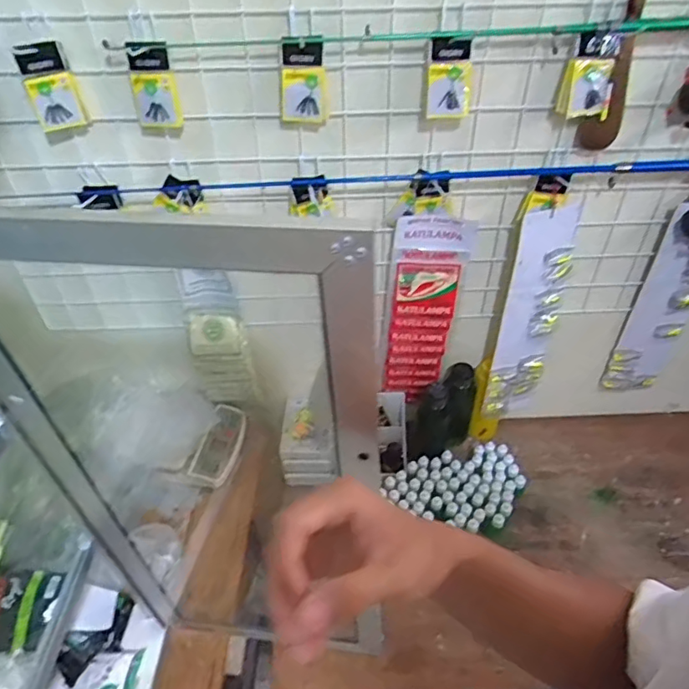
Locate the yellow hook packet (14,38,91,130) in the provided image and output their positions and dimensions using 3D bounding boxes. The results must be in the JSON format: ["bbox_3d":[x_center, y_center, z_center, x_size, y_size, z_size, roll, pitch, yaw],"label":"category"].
[{"bbox_3d":[-0.346,-0.303,0.659,0.054,0.092,0.024,-23,47,-22],"label":"yellow hook packet"}]

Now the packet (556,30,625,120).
[{"bbox_3d":[0.296,-0.326,0.674,0.061,0.116,0.022,21,68,24],"label":"packet"}]

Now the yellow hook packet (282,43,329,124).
[{"bbox_3d":[-0.049,-0.315,0.675,0.053,0.088,0.023,-7,43,-6],"label":"yellow hook packet"}]

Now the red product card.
[{"bbox_3d":[0.132,-0.044,0.924,0.109,0.385,0.022,2,42,1],"label":"red product card"}]

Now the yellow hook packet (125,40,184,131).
[{"bbox_3d":[-0.231,-0.311,0.675,0.049,0.099,0.019,0,43,1],"label":"yellow hook packet"}]

